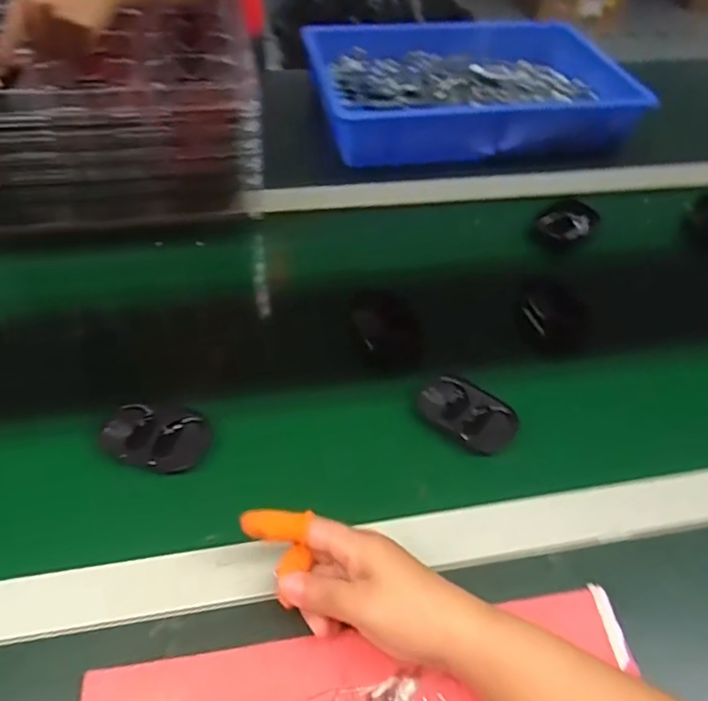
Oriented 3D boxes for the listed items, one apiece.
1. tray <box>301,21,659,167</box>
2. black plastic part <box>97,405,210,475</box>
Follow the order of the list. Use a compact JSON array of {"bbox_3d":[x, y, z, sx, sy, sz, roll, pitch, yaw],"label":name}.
[{"bbox_3d":[0.168,-0.378,0.856,0.440,0.081,0.271,-6,50,-11],"label":"tray"},{"bbox_3d":[-0.160,0.072,0.486,0.080,0.018,0.052,12,49,5],"label":"black plastic part"}]

